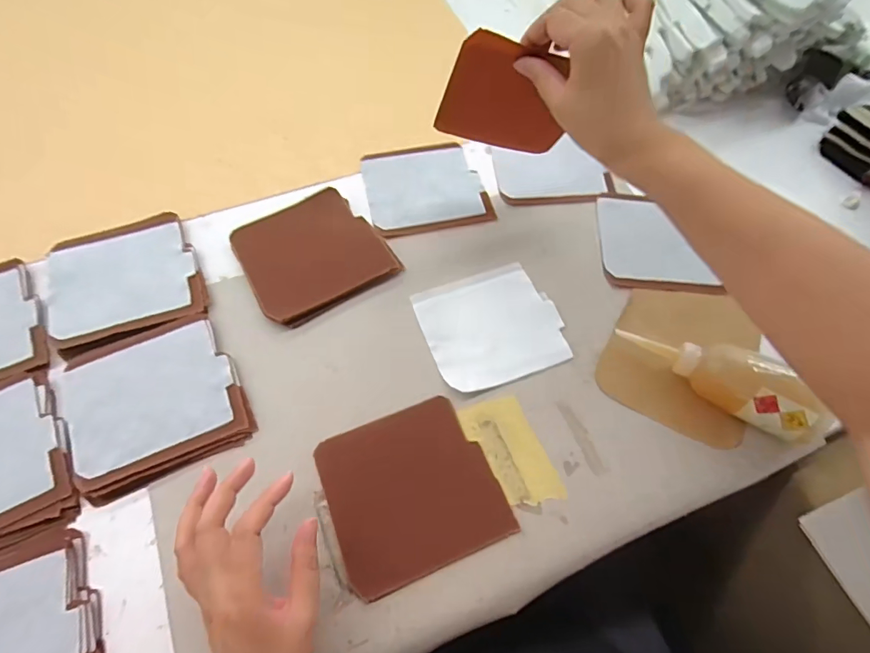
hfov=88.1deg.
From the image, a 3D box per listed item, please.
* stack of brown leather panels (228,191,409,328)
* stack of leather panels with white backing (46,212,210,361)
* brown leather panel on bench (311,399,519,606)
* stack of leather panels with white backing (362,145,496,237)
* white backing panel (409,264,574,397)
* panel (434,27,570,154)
[{"bbox_3d":[-0.126,-0.078,0.469,0.137,0.010,0.133,-29,68,-16],"label":"stack of brown leather panels"},{"bbox_3d":[-0.310,-0.047,0.444,0.137,0.010,0.137,-24,67,-14],"label":"stack of leather panels with white backing"},{"bbox_3d":[-0.020,0.136,0.379,0.135,0.004,0.129,-20,66,-12],"label":"brown leather panel on bench"},{"bbox_3d":[-0.012,-0.165,0.529,0.134,0.005,0.128,-11,64,-8],"label":"stack of leather panels with white backing"},{"bbox_3d":[0.056,-0.002,0.447,0.130,0.004,0.118,-18,66,-11],"label":"white backing panel"},{"bbox_3d":[0.063,-0.200,0.397,0.109,0.101,0.010,15,66,-3],"label":"panel"}]

